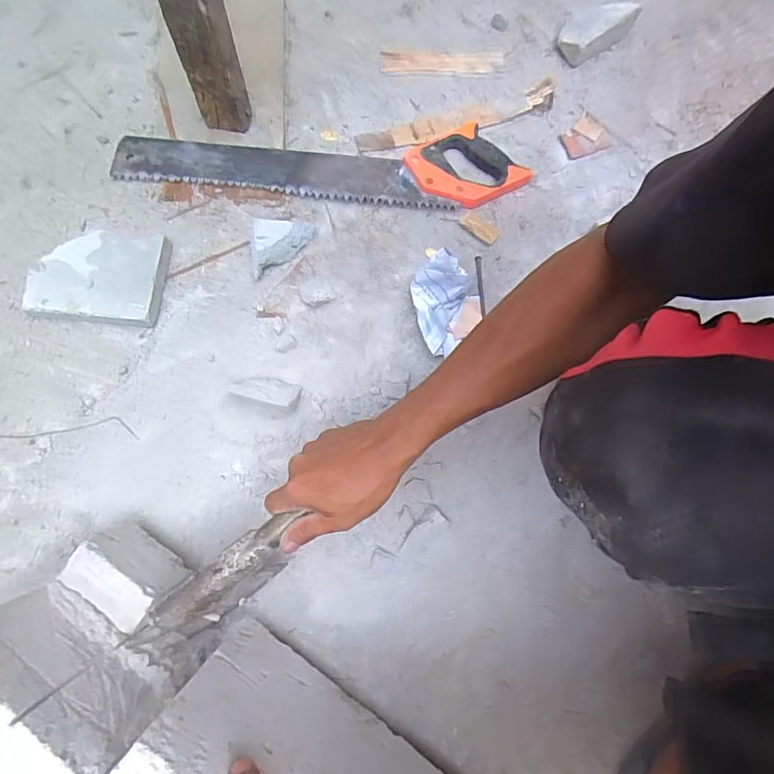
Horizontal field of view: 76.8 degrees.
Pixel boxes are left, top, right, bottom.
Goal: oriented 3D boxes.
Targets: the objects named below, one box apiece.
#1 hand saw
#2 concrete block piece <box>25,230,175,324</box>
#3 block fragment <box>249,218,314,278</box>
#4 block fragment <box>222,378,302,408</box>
[{"bbox_3d":[-0.091,-0.311,0.675,0.549,0.022,0.120,2,75,-1],"label":"hand saw"},{"bbox_3d":[-0.360,-0.139,0.614,0.159,0.029,0.117,3,75,-1],"label":"concrete block piece"},{"bbox_3d":[-0.139,-0.192,0.631,0.098,0.036,0.052,-33,78,-9],"label":"block fragment"},{"bbox_3d":[-0.143,0.003,0.574,0.078,0.038,0.038,14,75,2],"label":"block fragment"}]

